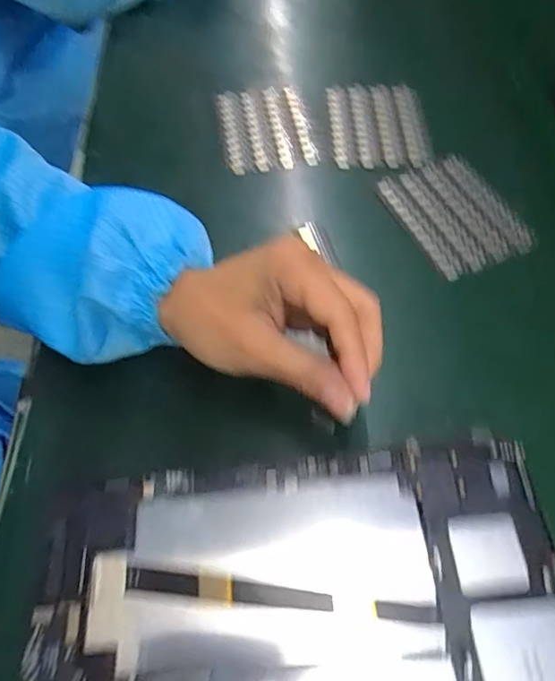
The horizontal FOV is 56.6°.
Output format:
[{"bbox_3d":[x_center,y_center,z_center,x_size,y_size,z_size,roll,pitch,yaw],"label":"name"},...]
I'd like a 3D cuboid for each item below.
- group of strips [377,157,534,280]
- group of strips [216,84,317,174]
[{"bbox_3d":[0.134,-0.097,0.390,0.078,0.011,0.104,-22,61,-13],"label":"group of strips"},{"bbox_3d":[-0.011,-0.186,0.446,0.073,0.008,0.102,-10,59,-7],"label":"group of strips"}]

